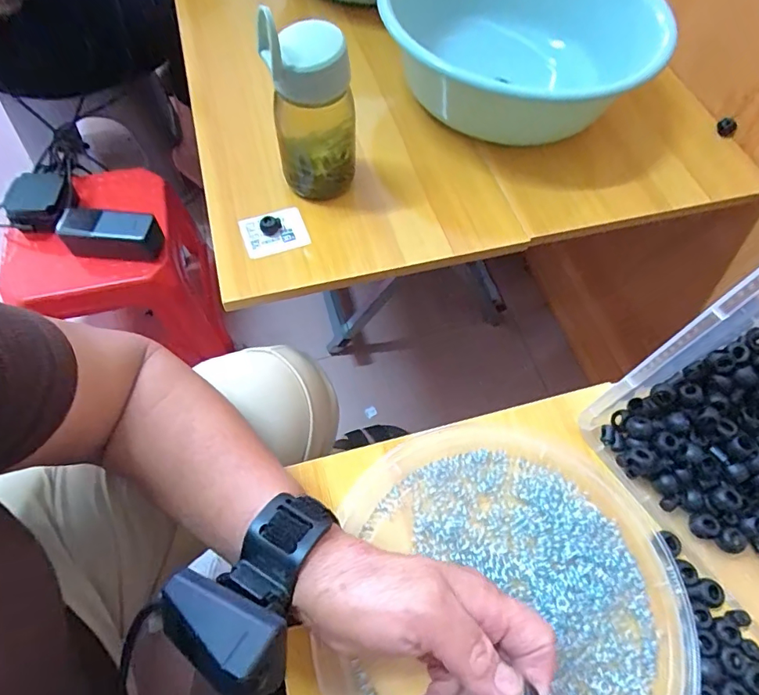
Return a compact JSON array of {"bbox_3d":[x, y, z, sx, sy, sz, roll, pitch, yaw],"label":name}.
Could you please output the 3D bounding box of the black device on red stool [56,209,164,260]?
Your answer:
[{"bbox_3d":[-0.385,-0.162,0.684,0.150,0.055,0.044,5,62,1],"label":"black device on red stool"}]

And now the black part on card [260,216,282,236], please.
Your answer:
[{"bbox_3d":[-0.103,-0.115,0.458,0.020,0.017,0.012,-17,64,-10],"label":"black part on card"}]

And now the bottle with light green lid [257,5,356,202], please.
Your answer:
[{"bbox_3d":[-0.060,-0.212,0.426,0.073,0.147,0.059,-8,64,-4],"label":"bottle with light green lid"}]

